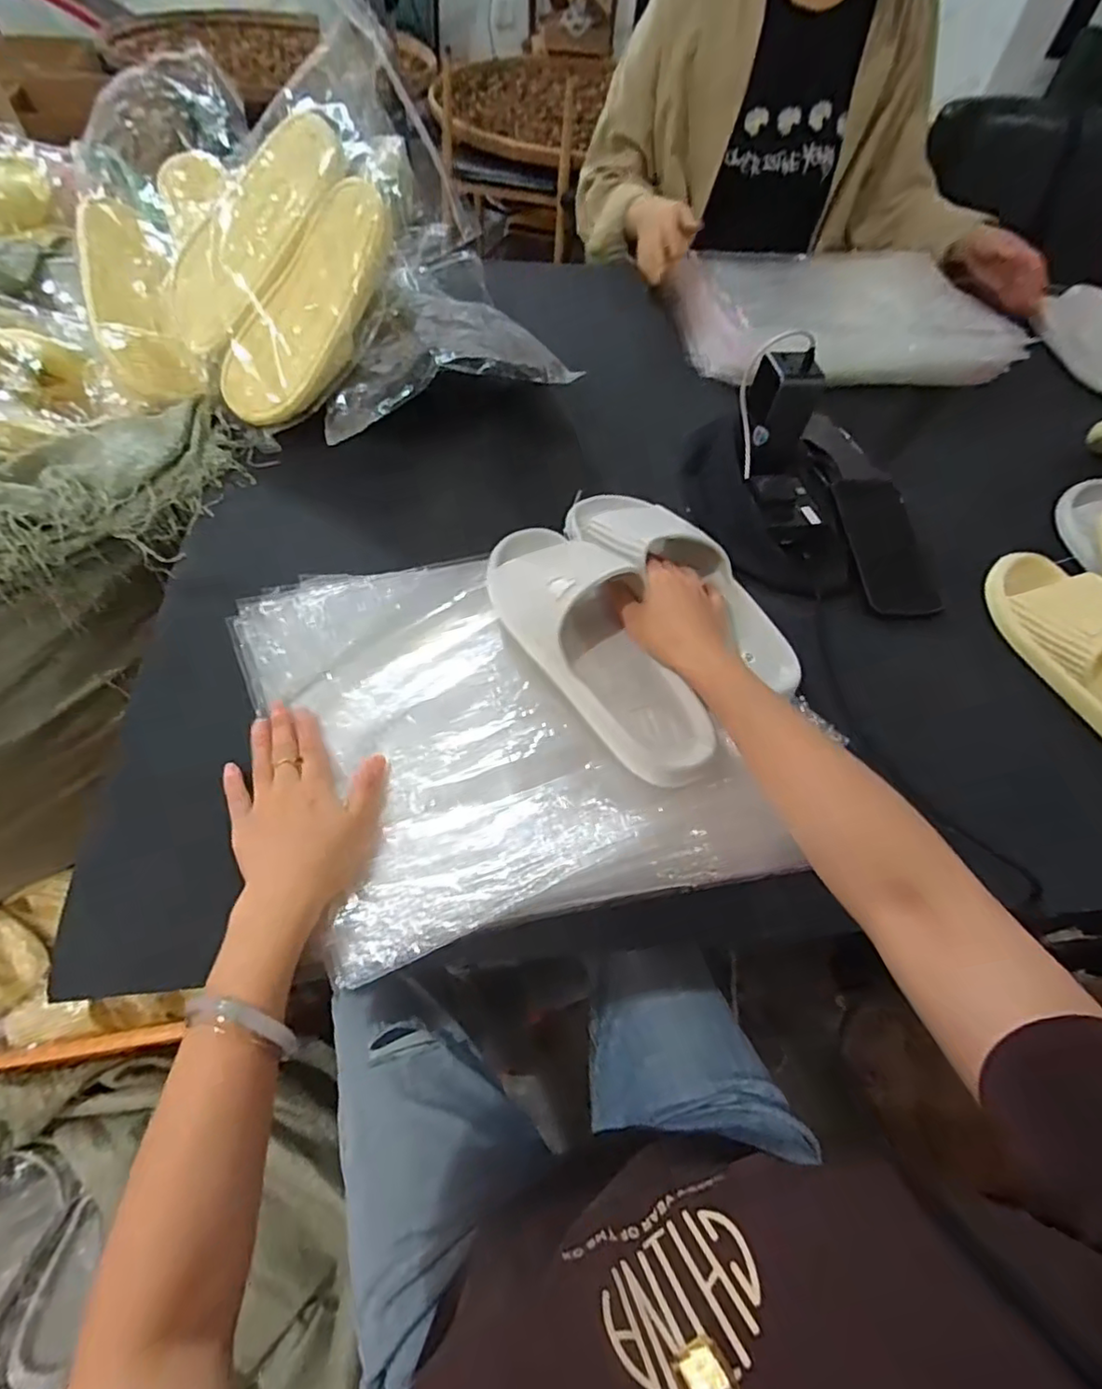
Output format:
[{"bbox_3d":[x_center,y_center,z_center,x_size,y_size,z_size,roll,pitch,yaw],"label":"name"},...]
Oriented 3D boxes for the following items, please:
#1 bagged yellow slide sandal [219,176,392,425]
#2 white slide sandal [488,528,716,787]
[{"bbox_3d":[-0.247,-0.385,0.614,0.254,0.055,0.103,-42,87,18],"label":"bagged yellow slide sandal"},{"bbox_3d":[0.037,-0.049,0.491,0.106,0.066,0.265,-26,69,-19],"label":"white slide sandal"}]

